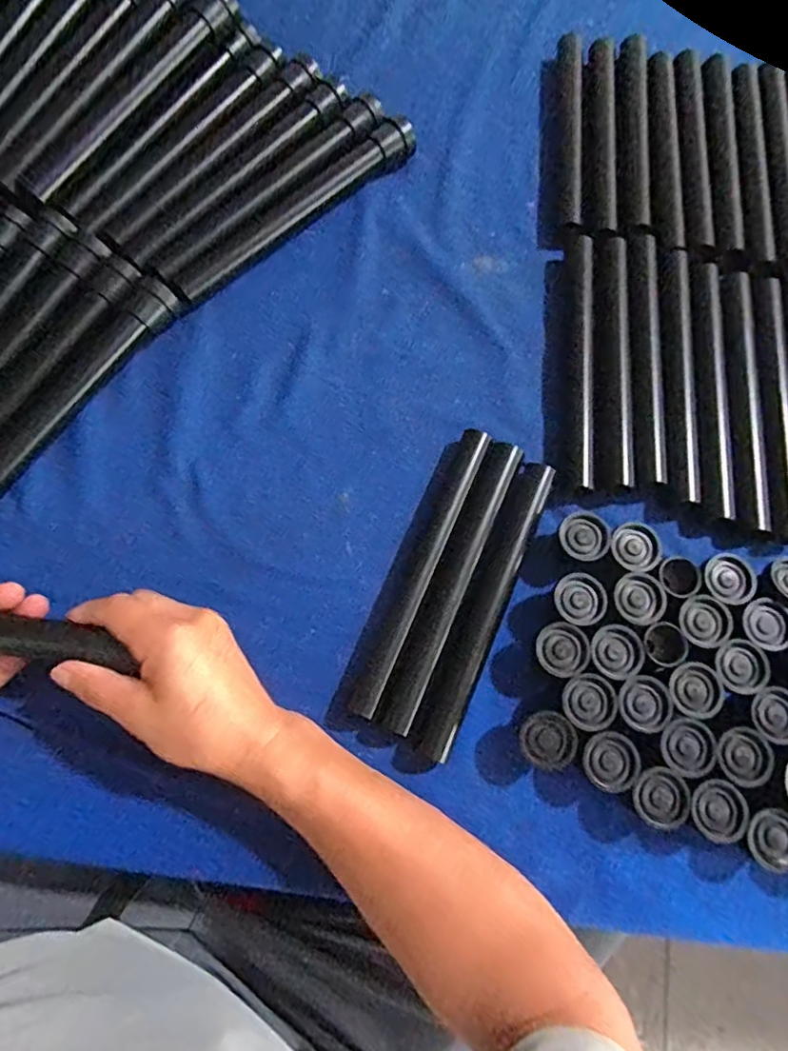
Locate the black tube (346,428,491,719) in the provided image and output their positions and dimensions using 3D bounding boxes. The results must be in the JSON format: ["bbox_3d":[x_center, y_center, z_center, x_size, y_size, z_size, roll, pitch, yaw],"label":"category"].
[{"bbox_3d":[0.021,0.030,0.408,0.022,0.025,0.221,24,76,4],"label":"black tube"}]

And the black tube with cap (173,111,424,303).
[{"bbox_3d":[-0.083,-0.272,0.472,0.248,0.025,0.025,-39,80,-11],"label":"black tube with cap"}]

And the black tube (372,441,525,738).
[{"bbox_3d":[0.042,0.039,0.398,0.025,0.019,0.218,24,76,4],"label":"black tube"}]

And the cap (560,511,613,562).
[{"bbox_3d":[0.136,0.010,0.402,0.034,0.020,0.034,1,75,-2],"label":"cap"}]

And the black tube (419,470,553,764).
[{"bbox_3d":[0.067,0.055,0.397,0.023,0.021,0.218,23,75,4],"label":"black tube"}]

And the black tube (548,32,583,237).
[{"bbox_3d":[0.158,-0.357,0.504,0.027,0.028,0.207,6,75,0],"label":"black tube"}]

